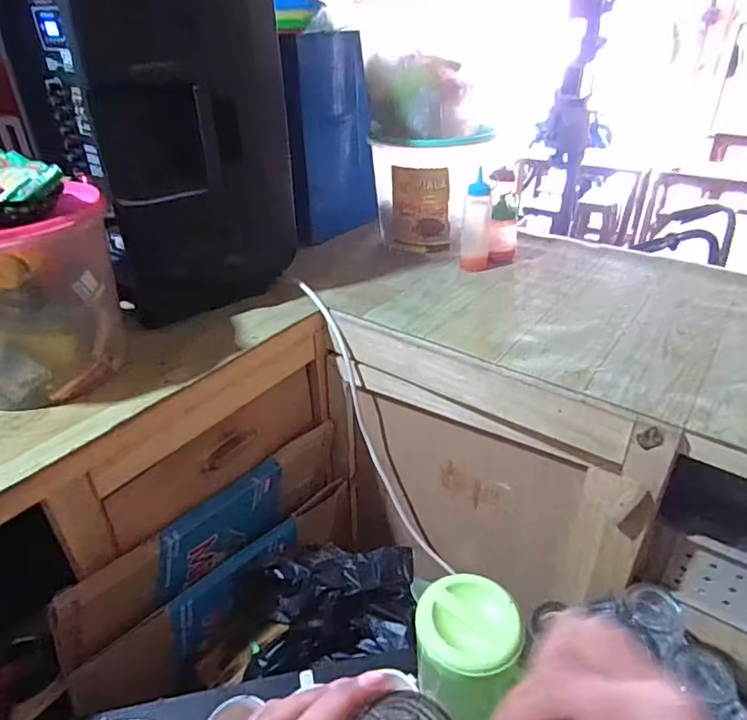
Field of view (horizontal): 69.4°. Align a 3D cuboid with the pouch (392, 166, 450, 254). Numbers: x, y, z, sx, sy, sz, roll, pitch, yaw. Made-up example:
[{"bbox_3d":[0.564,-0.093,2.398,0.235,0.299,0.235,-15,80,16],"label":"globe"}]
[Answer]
[{"bbox_3d":[0.096,-0.291,1.093,0.115,0.184,0.019,8,35,14],"label":"pouch"}]

